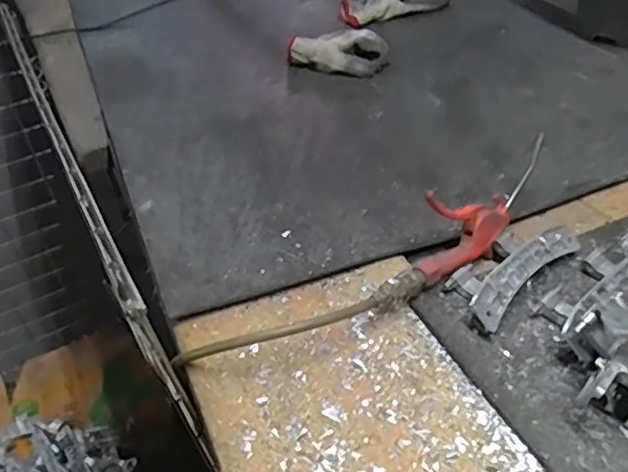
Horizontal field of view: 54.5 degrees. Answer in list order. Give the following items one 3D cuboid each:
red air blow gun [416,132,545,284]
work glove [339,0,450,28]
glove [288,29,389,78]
[{"bbox_3d":[0.165,-0.026,0.591,0.197,0.085,0.020,-27,25,-33],"label":"red air blow gun"},{"bbox_3d":[0.157,-0.427,1.115,0.217,0.037,0.088,-25,43,-23],"label":"work glove"},{"bbox_3d":[0.041,-0.294,0.963,0.155,0.042,0.084,21,46,28],"label":"glove"}]

